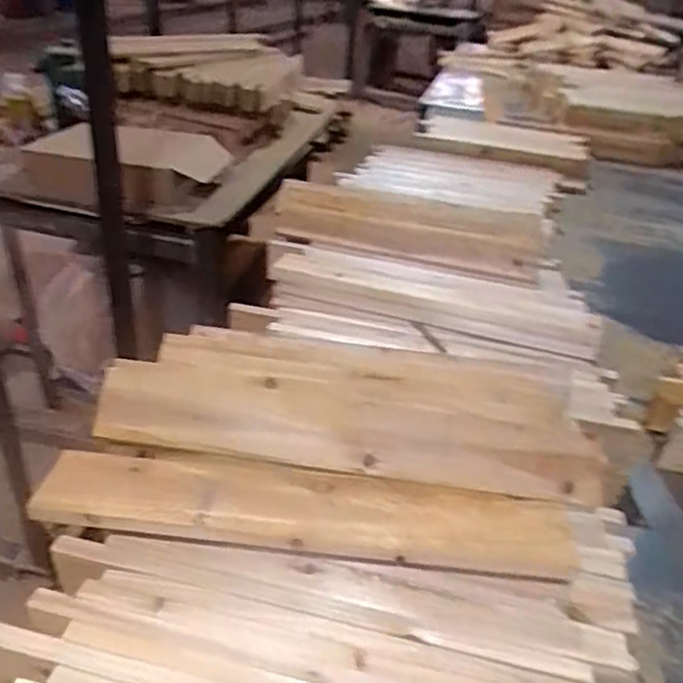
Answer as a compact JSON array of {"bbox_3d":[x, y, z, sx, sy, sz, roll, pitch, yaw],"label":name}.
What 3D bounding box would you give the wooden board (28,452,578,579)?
[{"bbox_3d":[-0.029,0.166,0.612,0.495,0.033,0.093,6,36,0],"label":"wooden board"}]

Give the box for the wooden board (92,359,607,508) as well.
[{"bbox_3d":[0.014,0.091,0.686,0.536,0.029,0.123,8,52,3],"label":"wooden board"}]

